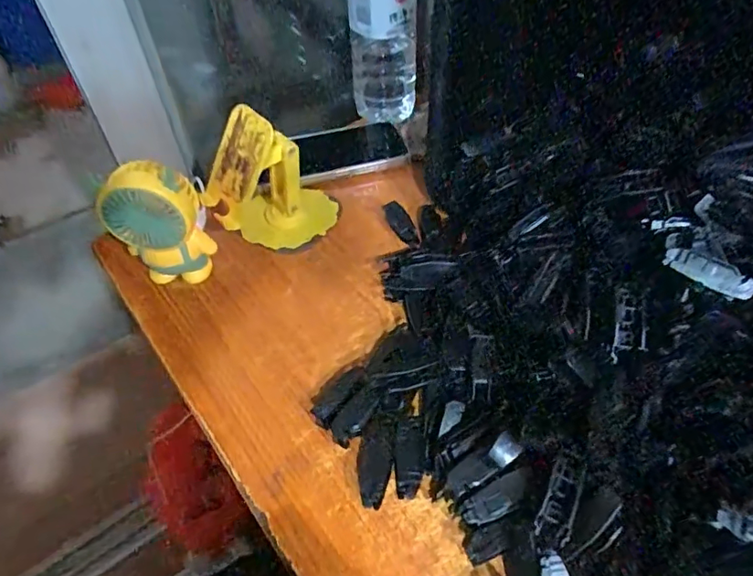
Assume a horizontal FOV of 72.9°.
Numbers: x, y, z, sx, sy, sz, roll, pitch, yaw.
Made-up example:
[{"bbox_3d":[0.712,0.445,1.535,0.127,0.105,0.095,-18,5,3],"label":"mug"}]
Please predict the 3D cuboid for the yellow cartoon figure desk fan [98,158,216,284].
[{"bbox_3d":[-0.172,-0.045,0.404,0.065,0.114,0.031,0,48,2],"label":"yellow cartoon figure desk fan"}]

